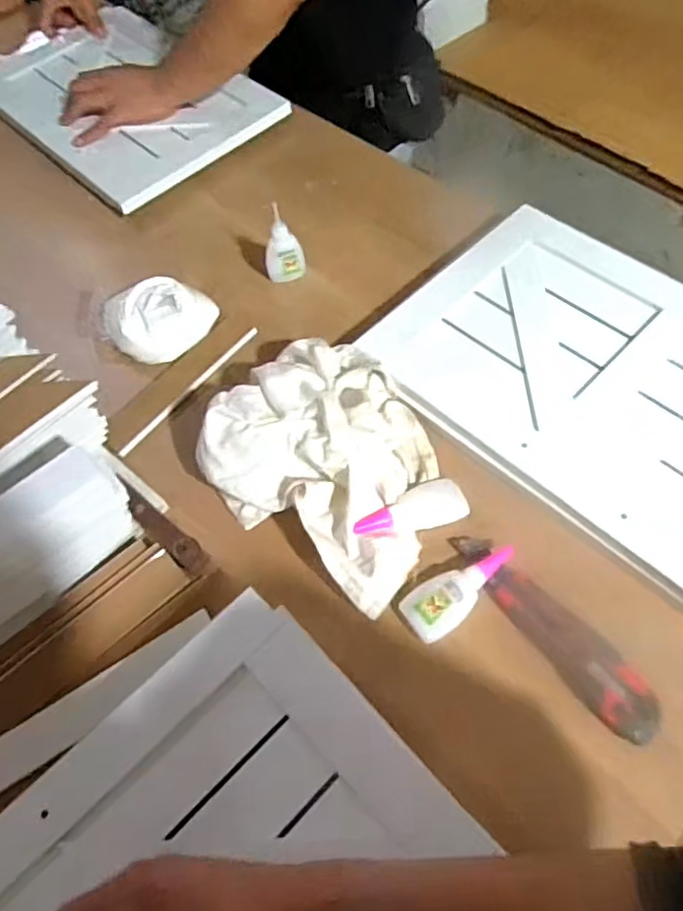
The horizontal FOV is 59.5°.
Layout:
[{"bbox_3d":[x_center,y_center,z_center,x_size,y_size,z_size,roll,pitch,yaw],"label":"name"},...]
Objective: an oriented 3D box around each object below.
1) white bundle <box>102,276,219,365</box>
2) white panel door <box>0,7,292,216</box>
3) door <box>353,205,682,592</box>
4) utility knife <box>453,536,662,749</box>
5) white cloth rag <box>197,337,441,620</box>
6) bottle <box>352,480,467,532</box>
[{"bbox_3d":[-0.192,-0.150,0.622,0.085,0.053,0.103,37,66,23],"label":"white bundle"},{"bbox_3d":[-0.314,-0.509,0.837,0.277,0.024,0.421,-38,64,-19],"label":"white panel door"},{"bbox_3d":[0.255,-0.068,0.542,0.276,0.019,0.423,-39,64,-20],"label":"door"},{"bbox_3d":[0.161,0.126,0.457,0.042,0.017,0.186,-32,63,-14],"label":"utility knife"},{"bbox_3d":[-0.003,-0.006,0.518,0.215,0.070,0.186,33,65,21],"label":"white cloth rag"},{"bbox_3d":[0.059,0.045,0.507,0.099,0.019,0.037,-16,58,-7],"label":"bottle"}]

